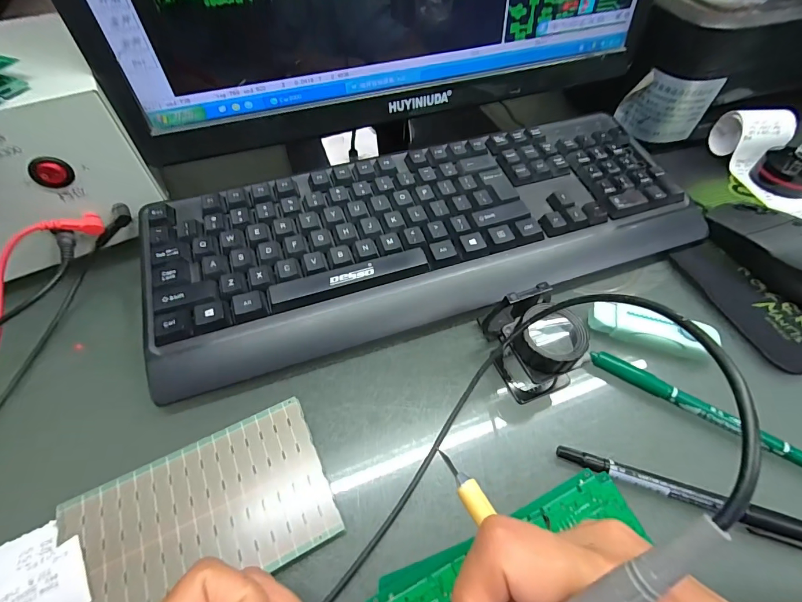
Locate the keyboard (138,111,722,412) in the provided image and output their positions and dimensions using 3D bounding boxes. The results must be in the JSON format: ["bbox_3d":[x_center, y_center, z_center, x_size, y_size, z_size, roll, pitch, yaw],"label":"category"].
[{"bbox_3d":[0.027,-0.058,0.306,0.422,0.044,0.151,-17,56,-12],"label":"keyboard"}]

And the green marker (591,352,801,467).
[{"bbox_3d":[0.189,0.068,0.236,0.135,0.012,0.011,28,59,18],"label":"green marker"}]

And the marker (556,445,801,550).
[{"bbox_3d":[0.158,0.108,0.208,0.138,0.012,0.013,15,56,10],"label":"marker"}]

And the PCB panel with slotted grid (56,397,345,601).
[{"bbox_3d":[-0.105,0.113,0.199,0.128,0.004,0.079,-22,59,-16],"label":"PCB panel with slotted grid"}]

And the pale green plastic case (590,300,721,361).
[{"bbox_3d":[0.174,0.019,0.266,0.075,0.021,0.026,20,57,13],"label":"pale green plastic case"}]

